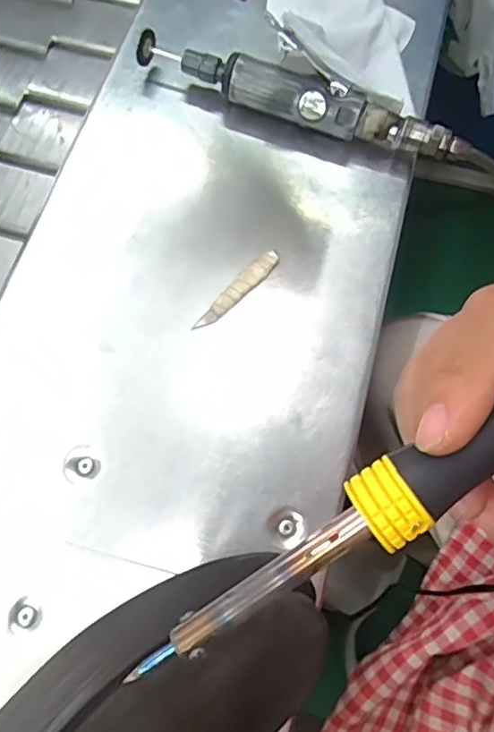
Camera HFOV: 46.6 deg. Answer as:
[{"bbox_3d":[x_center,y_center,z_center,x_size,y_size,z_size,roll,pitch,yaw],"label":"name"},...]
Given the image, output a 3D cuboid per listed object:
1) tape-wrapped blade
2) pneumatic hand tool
[{"bbox_3d":[-0.006,-0.051,0.385,0.013,0.006,0.074,42,74,12],"label":"tape-wrapped blade"},{"bbox_3d":[0.034,-0.198,0.426,0.240,0.031,0.031,18,71,4],"label":"pneumatic hand tool"}]

